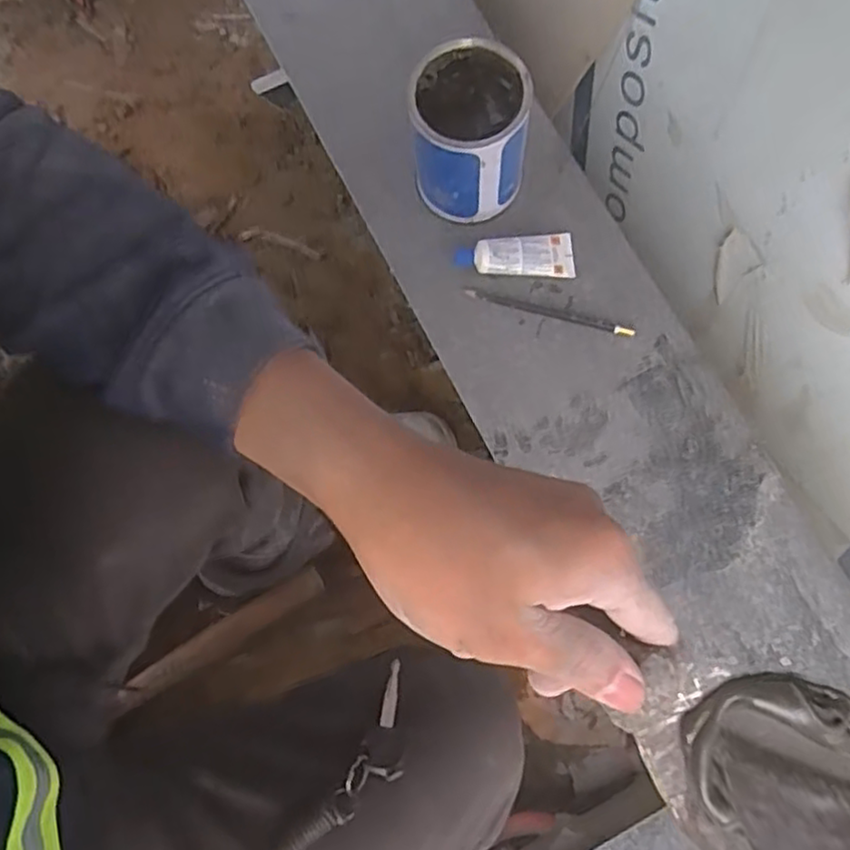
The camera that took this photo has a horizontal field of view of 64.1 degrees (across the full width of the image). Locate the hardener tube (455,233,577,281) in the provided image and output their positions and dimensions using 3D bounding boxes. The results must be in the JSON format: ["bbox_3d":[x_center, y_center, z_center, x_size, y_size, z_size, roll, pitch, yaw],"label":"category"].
[{"bbox_3d":[0.084,-0.156,0.633,0.110,0.020,0.040,-5,76,0],"label":"hardener tube"}]

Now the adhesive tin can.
[{"bbox_3d":[0.039,-0.258,0.604,0.094,0.114,0.099,0,76,1],"label":"adhesive tin can"}]

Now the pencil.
[{"bbox_3d":[0.115,-0.105,0.630,0.158,0.007,0.009,16,77,5],"label":"pencil"}]

